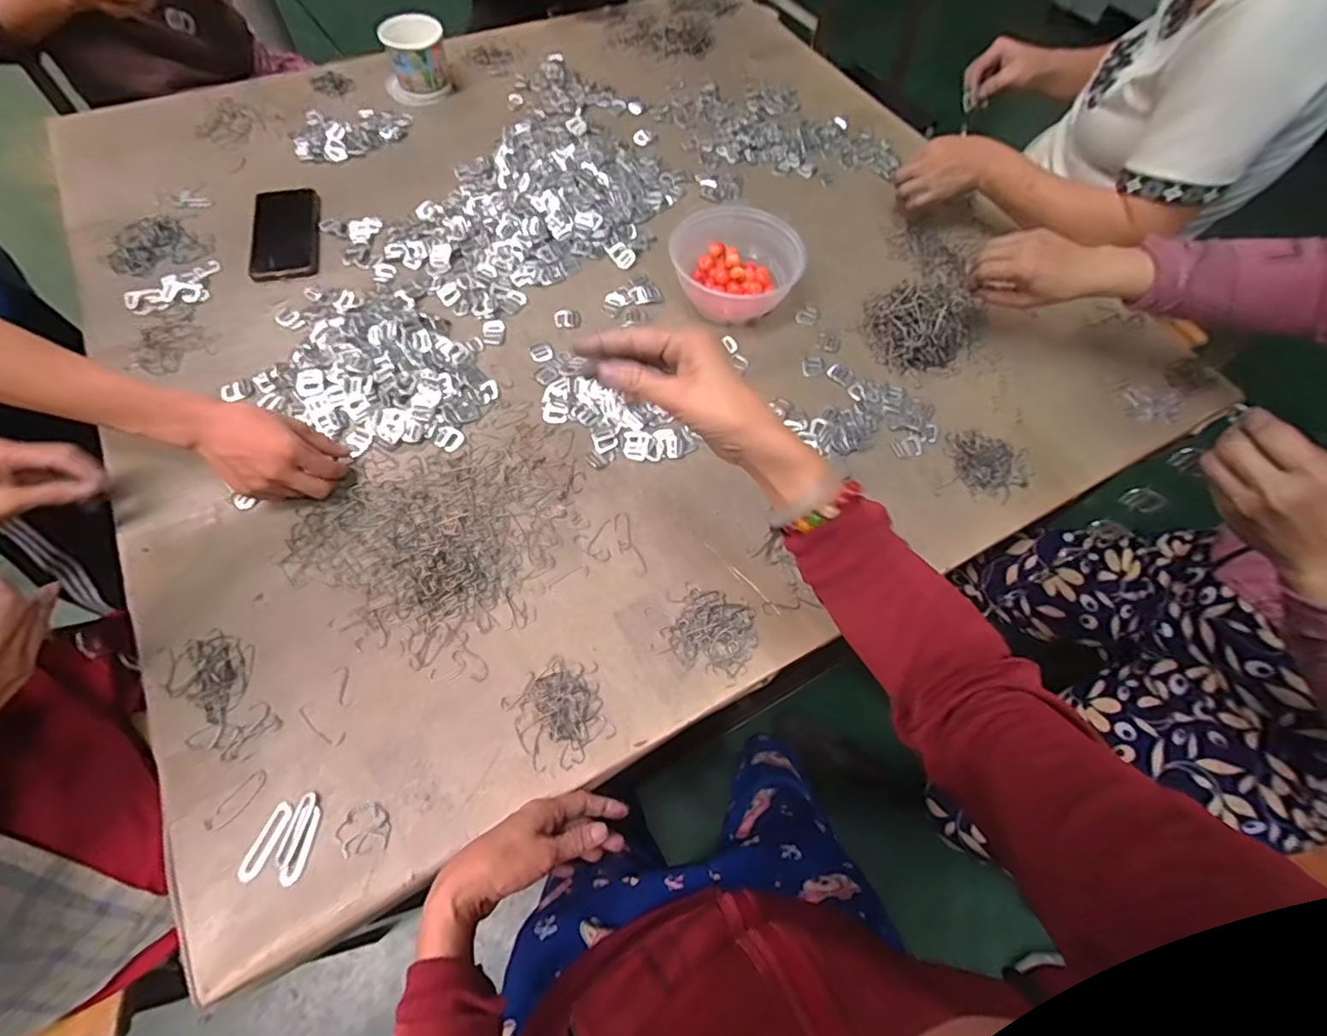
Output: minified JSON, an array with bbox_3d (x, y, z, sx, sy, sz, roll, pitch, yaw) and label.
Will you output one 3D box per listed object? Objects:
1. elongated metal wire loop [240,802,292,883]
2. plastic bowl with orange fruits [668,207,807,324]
[{"bbox_3d":[-0.310,0.253,0.463,0.016,0.004,0.054,16,62,6],"label":"elongated metal wire loop"},{"bbox_3d":[0.082,-0.319,0.747,0.135,0.073,0.139,1,62,-2],"label":"plastic bowl with orange fruits"}]

